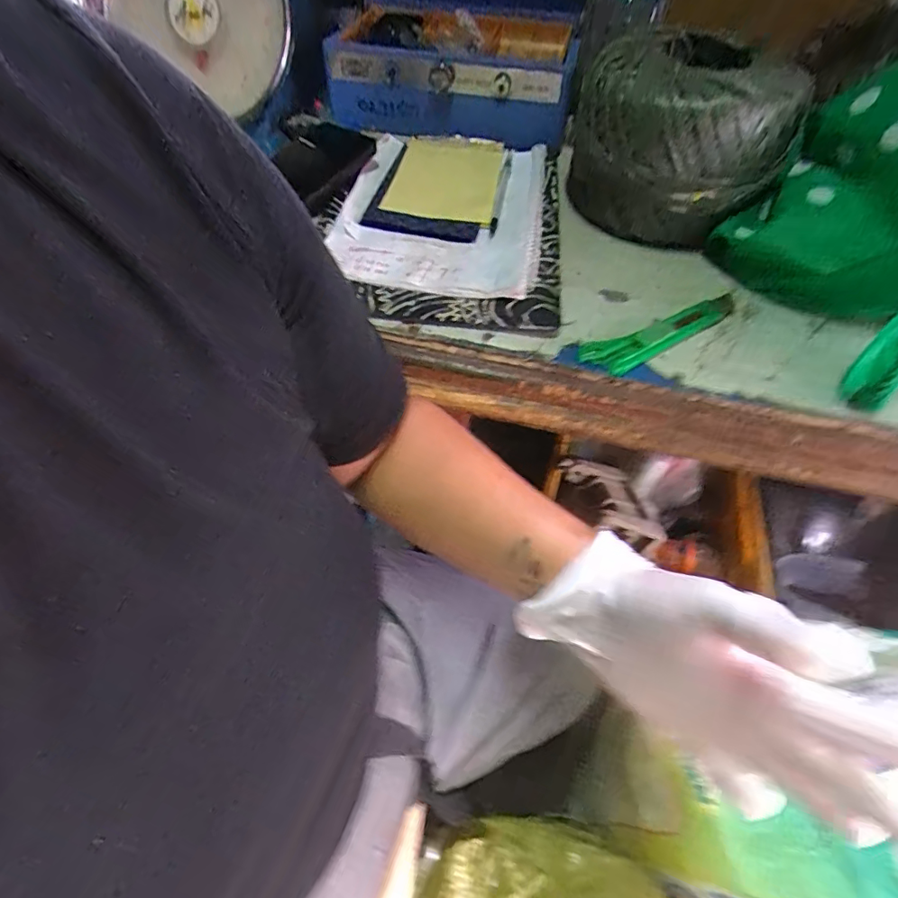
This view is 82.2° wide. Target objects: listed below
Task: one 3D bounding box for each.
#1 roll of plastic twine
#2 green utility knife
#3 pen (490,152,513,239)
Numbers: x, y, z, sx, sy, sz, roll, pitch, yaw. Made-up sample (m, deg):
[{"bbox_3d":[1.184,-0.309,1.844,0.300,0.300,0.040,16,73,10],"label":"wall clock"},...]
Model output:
[{"bbox_3d":[0.196,-0.270,0.460,0.144,0.134,0.149,-9,53,-10],"label":"roll of plastic twine"},{"bbox_3d":[0.172,-0.091,0.409,0.147,0.012,0.034,-19,55,-17],"label":"green utility knife"},{"bbox_3d":[0.053,-0.257,0.508,0.008,0.016,0.150,11,52,5],"label":"pen"}]

